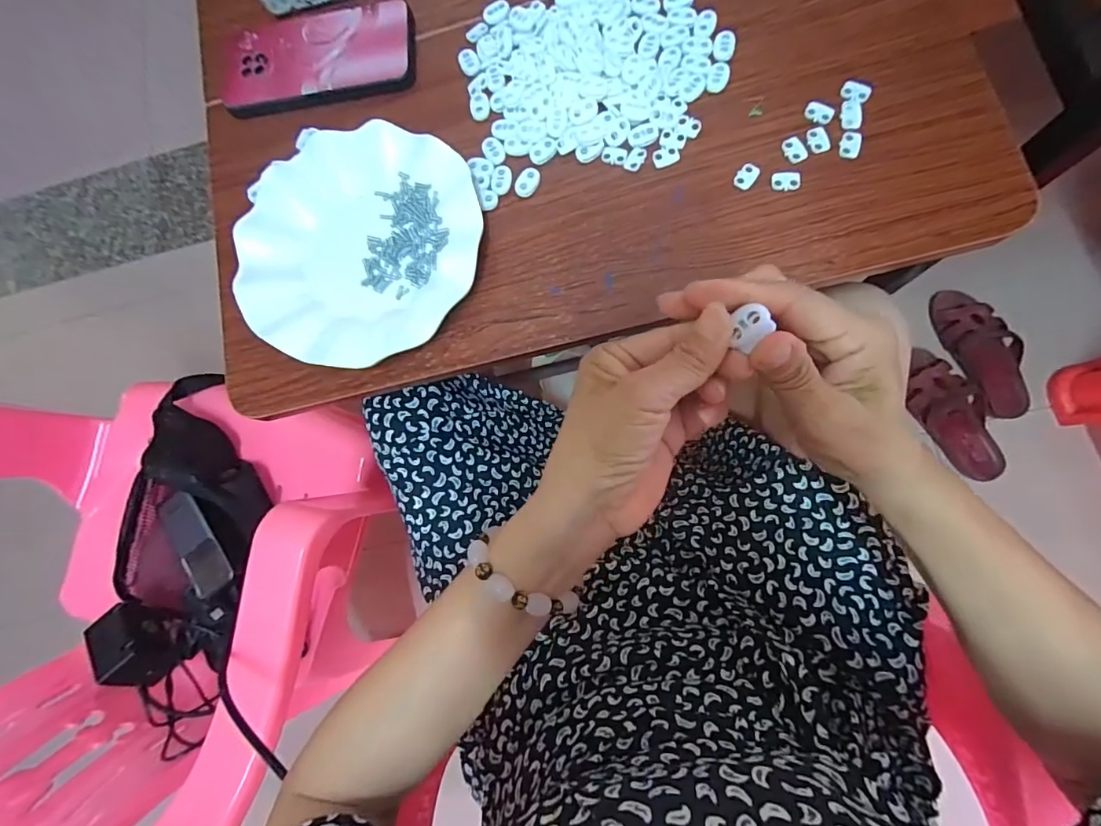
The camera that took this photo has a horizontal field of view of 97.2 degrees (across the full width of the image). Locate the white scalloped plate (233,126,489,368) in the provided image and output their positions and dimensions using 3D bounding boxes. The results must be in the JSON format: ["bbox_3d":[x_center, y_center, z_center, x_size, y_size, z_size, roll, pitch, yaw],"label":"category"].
[{"bbox_3d":[-0.146,-0.126,0.362,0.182,0.023,0.177,-1,82,7],"label":"white scalloped plate"}]

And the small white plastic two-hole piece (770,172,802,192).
[{"bbox_3d":[0.165,-0.162,0.338,0.019,0.004,0.014,-2,81,7],"label":"small white plastic two-hole piece"}]

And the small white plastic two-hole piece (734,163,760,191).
[{"bbox_3d":[0.139,-0.168,0.343,0.014,0.004,0.019,31,87,9],"label":"small white plastic two-hole piece"}]

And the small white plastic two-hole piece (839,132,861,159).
[{"bbox_3d":[0.208,-0.186,0.336,0.013,0.004,0.019,11,84,8],"label":"small white plastic two-hole piece"}]

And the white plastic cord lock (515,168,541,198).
[{"bbox_3d":[-0.017,-0.175,0.367,0.014,0.004,0.024,32,87,11],"label":"white plastic cord lock"}]

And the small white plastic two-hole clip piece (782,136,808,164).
[{"bbox_3d":[0.172,-0.186,0.341,0.014,0.004,0.019,-25,80,3],"label":"small white plastic two-hole clip piece"}]

